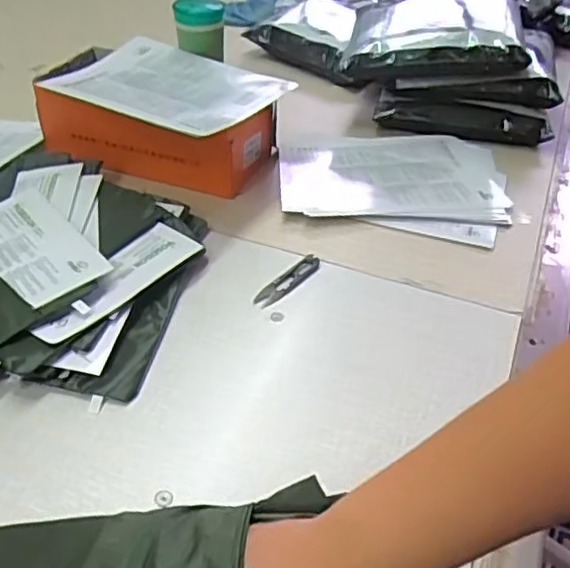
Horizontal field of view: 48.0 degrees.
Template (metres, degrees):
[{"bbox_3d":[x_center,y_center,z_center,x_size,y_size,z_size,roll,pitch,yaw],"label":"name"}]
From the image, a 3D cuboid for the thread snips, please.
[{"bbox_3d":[0.005,-0.005,0.742,0.027,0.004,0.109,28,47,27],"label":"thread snips"}]

